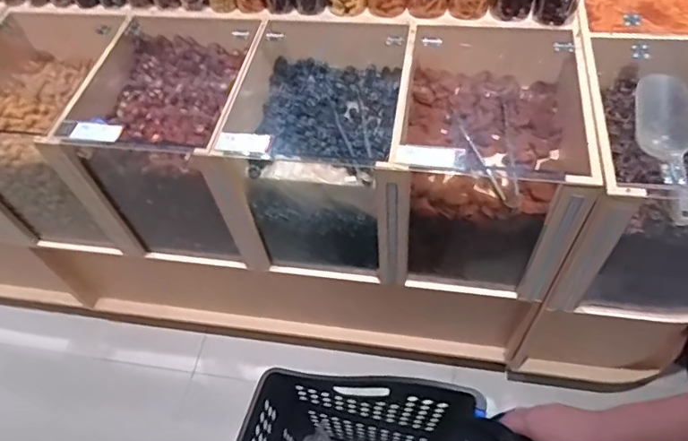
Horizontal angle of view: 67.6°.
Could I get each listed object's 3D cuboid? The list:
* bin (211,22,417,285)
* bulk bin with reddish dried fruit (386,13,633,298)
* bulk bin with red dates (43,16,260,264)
[{"bbox_3d":[-0.050,-0.171,1.182,0.366,0.391,0.446,4,55,9],"label":"bin"},{"bbox_3d":[0.299,-0.123,1.115,0.341,0.420,0.432,5,55,9],"label":"bulk bin with reddish dried fruit"},{"bbox_3d":[-0.397,-0.201,1.228,0.396,0.389,0.427,6,56,10],"label":"bulk bin with red dates"}]

